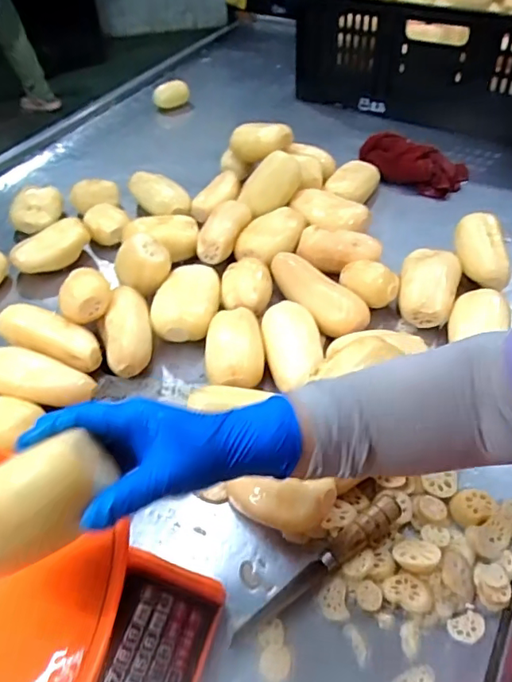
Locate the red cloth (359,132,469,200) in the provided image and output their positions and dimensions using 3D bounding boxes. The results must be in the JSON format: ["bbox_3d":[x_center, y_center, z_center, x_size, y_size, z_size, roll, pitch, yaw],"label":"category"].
[{"bbox_3d":[0.292,-0.321,0.959,0.200,0.063,0.113,6,49,9],"label":"red cloth"}]

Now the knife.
[{"bbox_3d":[0.061,0.215,0.497,0.196,0.033,0.025,-31,54,-22],"label":"knife"}]

